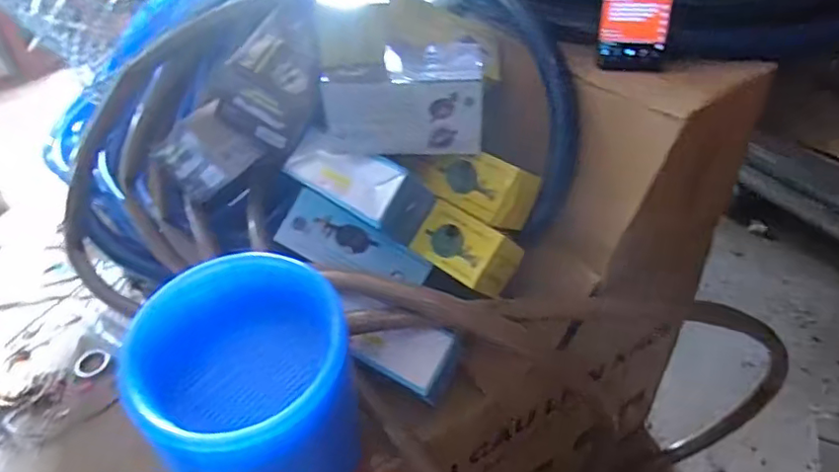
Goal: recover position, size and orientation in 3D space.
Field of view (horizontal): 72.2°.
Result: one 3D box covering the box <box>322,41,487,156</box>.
[{"bbox_3d":[-0.015,-0.155,0.650,0.171,0.101,0.072,3,43,8],"label":"box"}]

